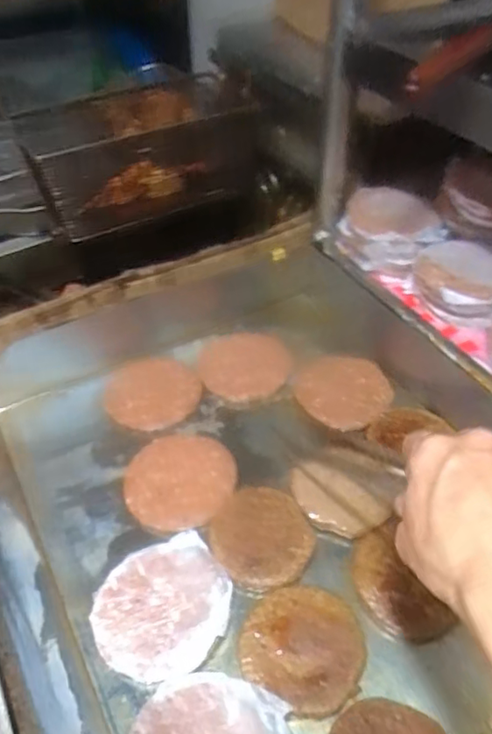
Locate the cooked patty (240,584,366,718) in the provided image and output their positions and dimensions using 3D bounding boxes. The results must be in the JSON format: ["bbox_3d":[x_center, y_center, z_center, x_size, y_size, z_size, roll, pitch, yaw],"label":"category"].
[{"bbox_3d":[0.045,0.212,0.450,0.090,0.009,0.089,-3,48,4],"label":"cooked patty"}]

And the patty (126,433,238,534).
[{"bbox_3d":[-0.064,0.107,0.565,0.103,0.005,0.106,-3,48,4],"label":"patty"}]

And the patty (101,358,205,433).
[{"bbox_3d":[-0.103,0.027,0.641,0.096,0.006,0.095,-3,48,4],"label":"patty"}]

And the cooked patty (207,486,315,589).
[{"bbox_3d":[0.014,0.150,0.525,0.088,0.012,0.092,-3,48,4],"label":"cooked patty"}]

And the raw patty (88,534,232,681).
[{"bbox_3d":[-0.067,0.194,0.473,0.108,0.015,0.103,-3,48,4],"label":"raw patty"}]

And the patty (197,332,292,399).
[{"bbox_3d":[-0.001,-0.004,0.670,0.101,0.014,0.091,7,49,12],"label":"patty"}]

